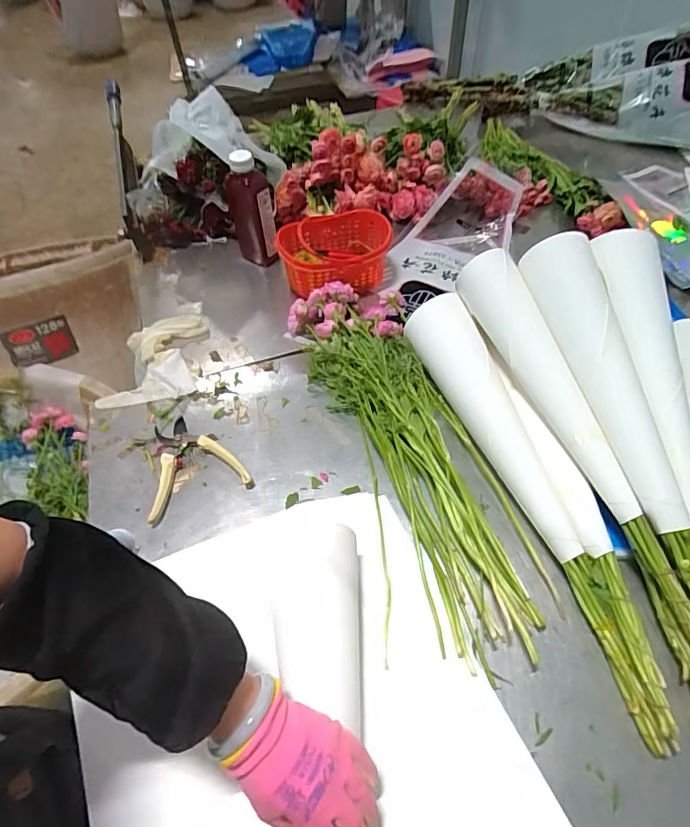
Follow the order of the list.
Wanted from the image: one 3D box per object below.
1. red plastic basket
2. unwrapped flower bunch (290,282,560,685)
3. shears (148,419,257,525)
[{"bbox_3d":[-0.014,-0.284,0.885,0.203,0.090,0.149,-9,53,-4],"label":"red plastic basket"},{"bbox_3d":[0.071,0.018,0.660,0.194,0.054,0.593,-14,54,-8],"label":"unwrapped flower bunch"},{"bbox_3d":[-0.210,0.062,0.651,0.132,0.016,0.148,-21,55,-13],"label":"shears"}]

